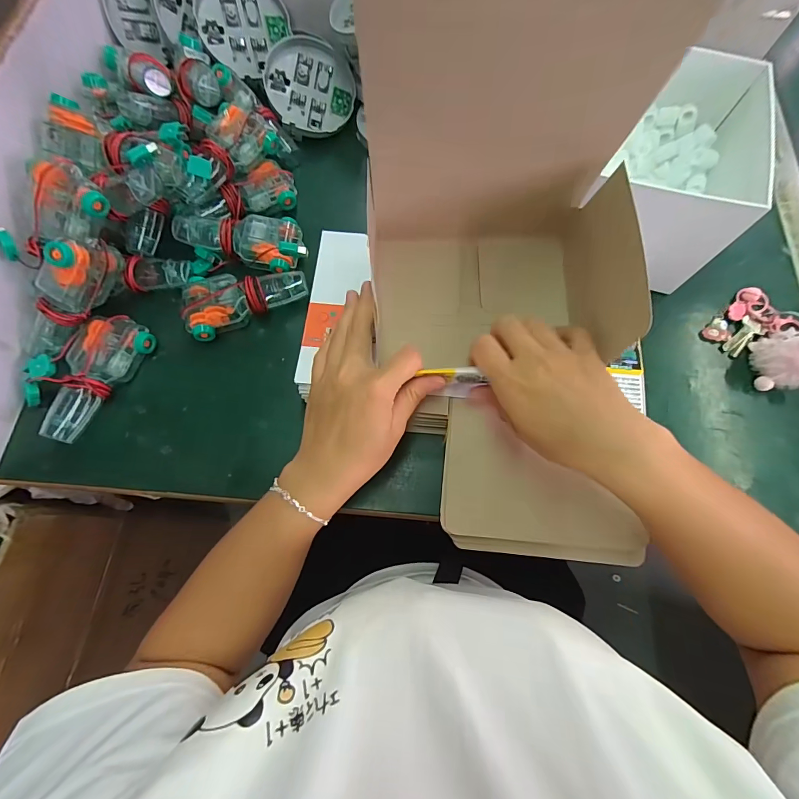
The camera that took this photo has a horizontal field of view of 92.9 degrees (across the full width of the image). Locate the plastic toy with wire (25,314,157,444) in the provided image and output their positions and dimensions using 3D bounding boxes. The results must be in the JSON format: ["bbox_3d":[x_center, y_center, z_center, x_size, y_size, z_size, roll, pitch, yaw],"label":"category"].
[{"bbox_3d":[-0.293,-0.028,0.355,0.060,0.037,0.120,26,78,8],"label":"plastic toy with wire"}]

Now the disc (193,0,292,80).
[{"bbox_3d":[-0.189,-0.446,0.446,0.094,0.008,0.103,-6,107,-21],"label":"disc"}]

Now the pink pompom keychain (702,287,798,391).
[{"bbox_3d":[0.380,-0.055,0.367,0.094,0.041,0.122,-42,78,-9],"label":"pink pompom keychain"}]

